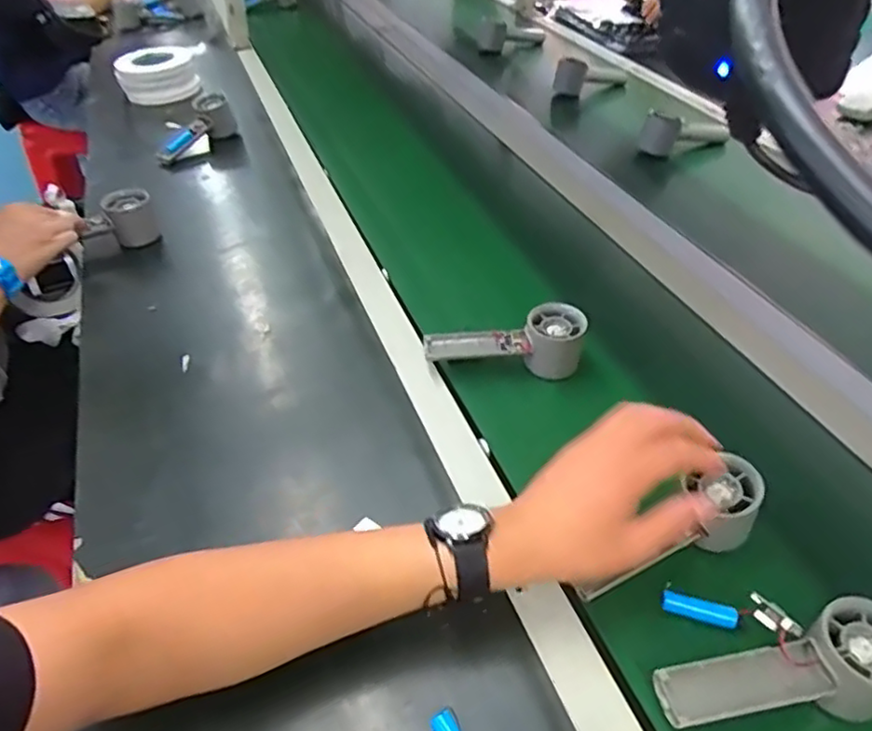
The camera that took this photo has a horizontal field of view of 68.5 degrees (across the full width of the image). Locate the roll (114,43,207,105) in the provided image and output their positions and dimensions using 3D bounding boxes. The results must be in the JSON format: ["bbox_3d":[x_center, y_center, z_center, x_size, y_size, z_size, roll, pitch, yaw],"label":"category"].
[{"bbox_3d":[-0.517,-0.558,1.217,0.142,0.073,0.145,-10,43,-7],"label":"roll"}]

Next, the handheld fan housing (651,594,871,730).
[{"bbox_3d":[0.218,0.201,0.403,0.152,0.063,0.056,-13,44,-11],"label":"handheld fan housing"}]

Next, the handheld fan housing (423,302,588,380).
[{"bbox_3d":[0.068,-0.018,0.652,0.155,0.070,0.045,-4,43,0],"label":"handheld fan housing"}]

